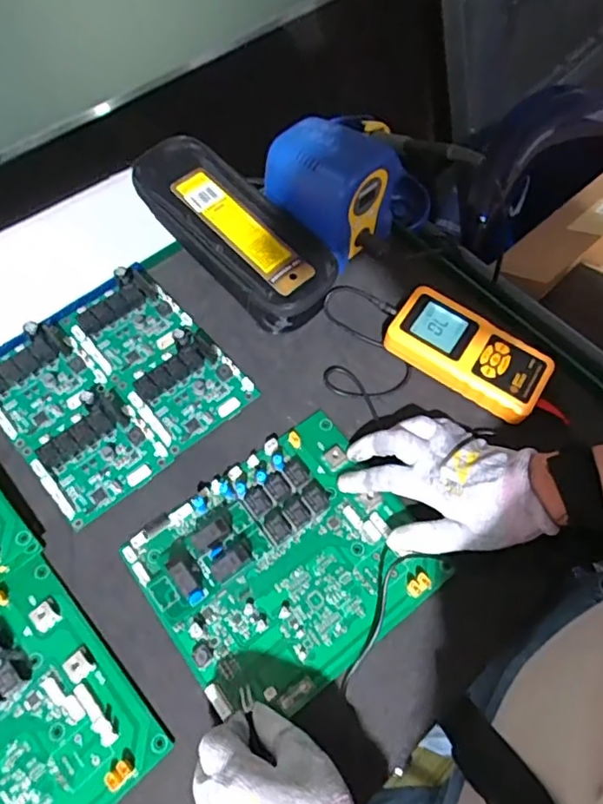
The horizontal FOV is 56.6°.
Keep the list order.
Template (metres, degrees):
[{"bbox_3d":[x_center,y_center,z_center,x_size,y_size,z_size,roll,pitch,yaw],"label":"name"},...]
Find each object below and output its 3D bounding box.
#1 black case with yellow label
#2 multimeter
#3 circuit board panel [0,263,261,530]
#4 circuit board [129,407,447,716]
[{"bbox_3d":[-0.067,-0.168,0.544,0.096,0.044,0.234,-40,72,-17],"label":"black case with yellow label"},{"bbox_3d":[0.152,-0.047,0.506,0.139,0.025,0.072,32,69,13],"label":"multimeter"},{"bbox_3d":[-0.168,-0.019,0.496,0.190,0.022,0.187,-39,72,-17],"label":"circuit board panel"},{"bbox_3d":[-0.014,0.117,0.427,0.194,0.032,0.176,-34,70,-15],"label":"circuit board"}]

